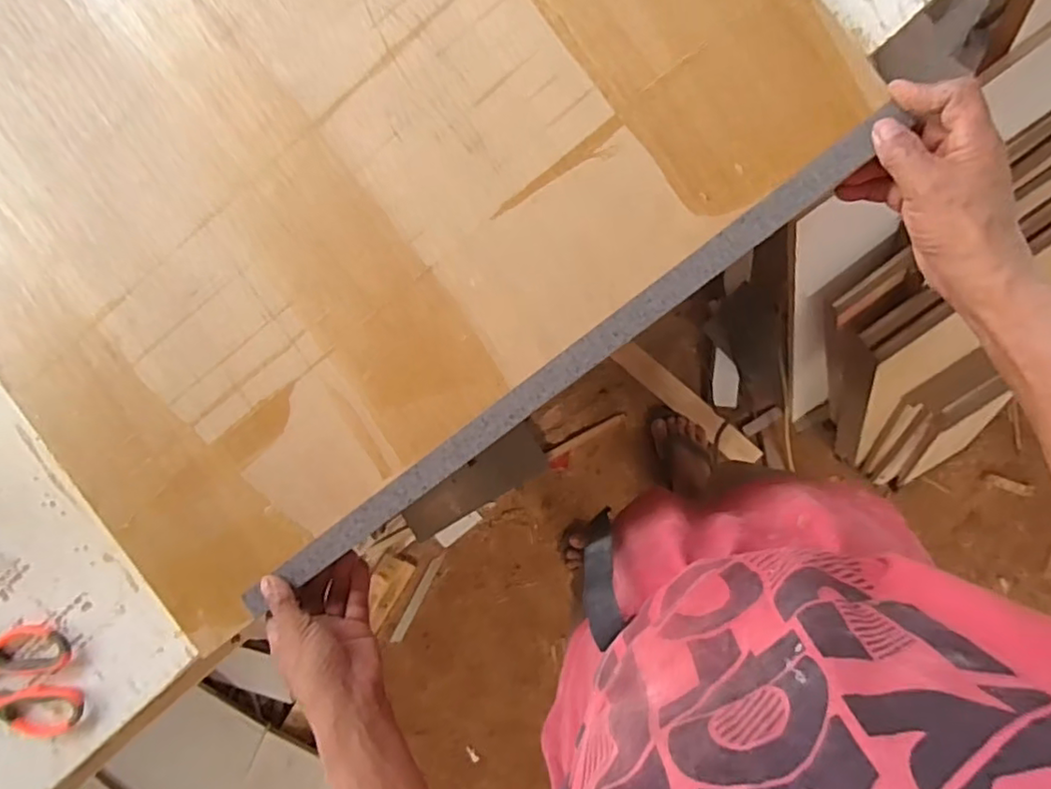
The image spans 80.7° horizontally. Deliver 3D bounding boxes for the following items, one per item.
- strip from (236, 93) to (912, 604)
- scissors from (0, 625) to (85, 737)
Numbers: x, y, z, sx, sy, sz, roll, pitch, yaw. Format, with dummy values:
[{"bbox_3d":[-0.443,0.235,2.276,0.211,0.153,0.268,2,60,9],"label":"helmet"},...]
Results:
[{"bbox_3d":[0.004,0.001,0.449,0.550,0.009,0.022,-37,89,9],"label":"strip"},{"bbox_3d":[-0.469,0.255,0.538,0.175,0.010,0.094,-9,93,8],"label":"scissors"}]

